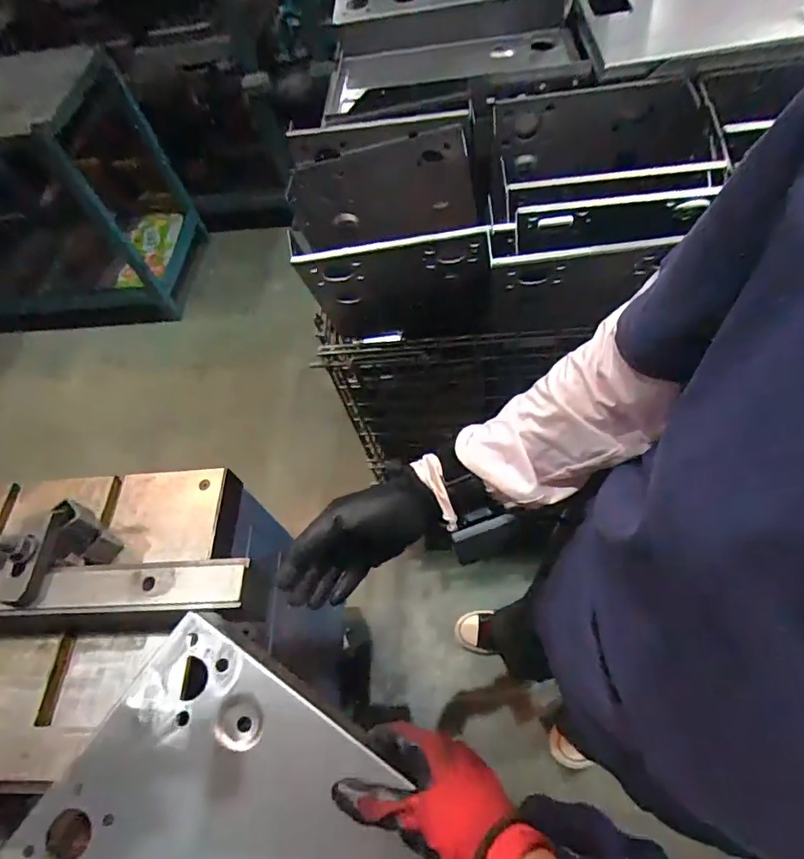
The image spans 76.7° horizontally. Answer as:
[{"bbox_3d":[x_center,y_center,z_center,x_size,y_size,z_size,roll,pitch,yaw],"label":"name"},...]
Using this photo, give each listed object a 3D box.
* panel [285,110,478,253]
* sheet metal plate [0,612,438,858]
[{"bbox_3d":[-0.022,-0.305,0.632,0.231,0.173,0.031,-2,59,-2],"label":"panel"},{"bbox_3d":[-0.105,0.301,0.361,0.299,0.012,0.202,32,69,11],"label":"sheet metal plate"}]

